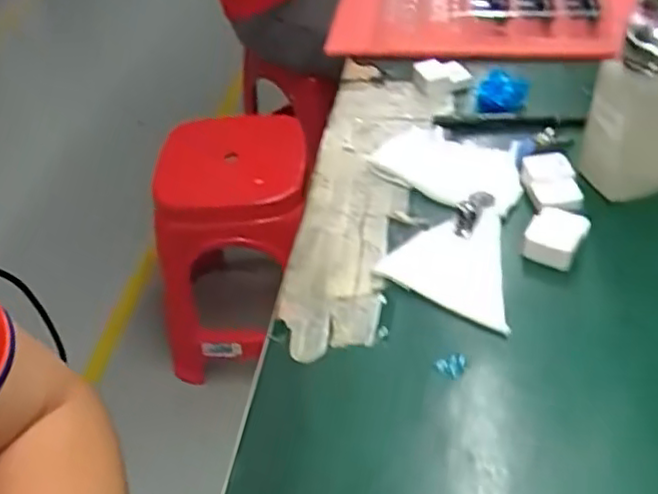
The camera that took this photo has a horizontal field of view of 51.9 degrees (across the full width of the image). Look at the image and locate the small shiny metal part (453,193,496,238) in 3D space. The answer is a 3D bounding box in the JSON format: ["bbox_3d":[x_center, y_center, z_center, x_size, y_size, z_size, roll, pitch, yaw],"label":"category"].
[{"bbox_3d":[0.115,-0.029,0.548,0.021,0.013,0.050,26,51,29],"label":"small shiny metal part"}]

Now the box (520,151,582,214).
[{"bbox_3d":[0.182,-0.053,0.553,0.039,0.018,0.060,-3,43,1],"label":"box"}]

